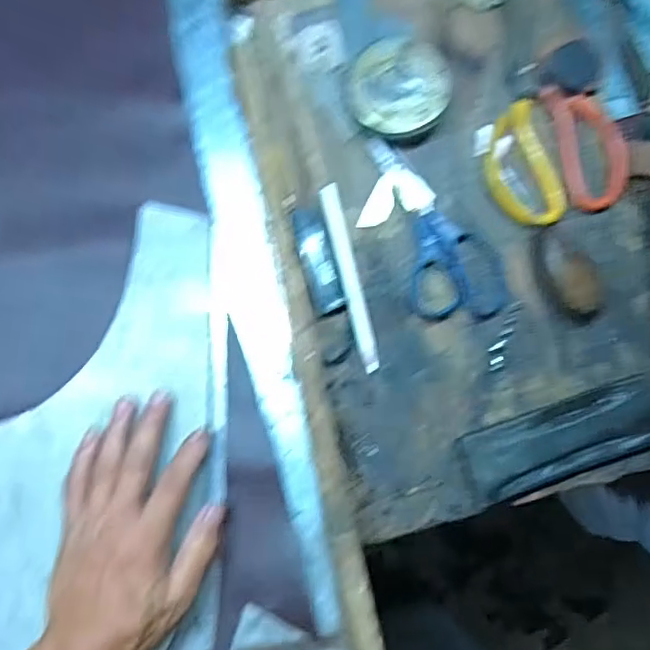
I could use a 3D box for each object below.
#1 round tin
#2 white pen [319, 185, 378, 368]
[{"bbox_3d":[0.057,-0.181,0.450,0.073,0.023,0.076,-1,83,-4],"label":"round tin"},{"bbox_3d":[0.019,-0.036,0.446,0.014,0.005,0.143,-13,84,-5],"label":"white pen"}]

